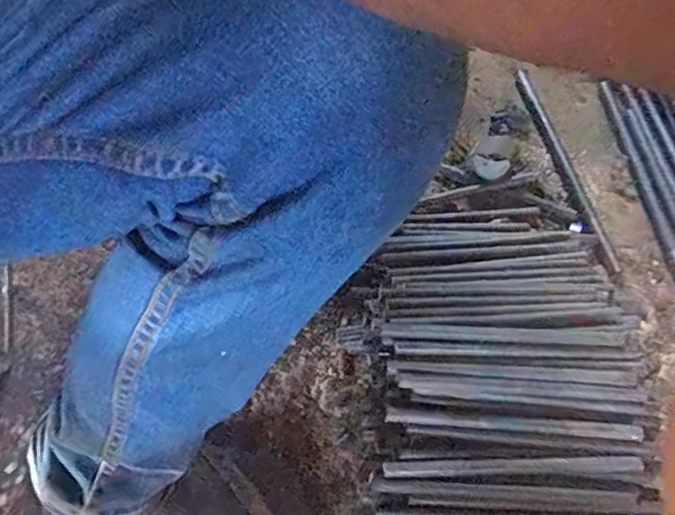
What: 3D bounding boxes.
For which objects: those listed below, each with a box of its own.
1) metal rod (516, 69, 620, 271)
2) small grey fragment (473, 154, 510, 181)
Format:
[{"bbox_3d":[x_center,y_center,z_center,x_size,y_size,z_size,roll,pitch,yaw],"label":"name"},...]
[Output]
[{"bbox_3d":[0.279,-0.120,0.704,0.016,0.015,0.313,-8,59,-4],"label":"metal rod"},{"bbox_3d":[0.187,-0.111,0.702,0.043,0.014,0.028,24,62,15],"label":"small grey fragment"}]

